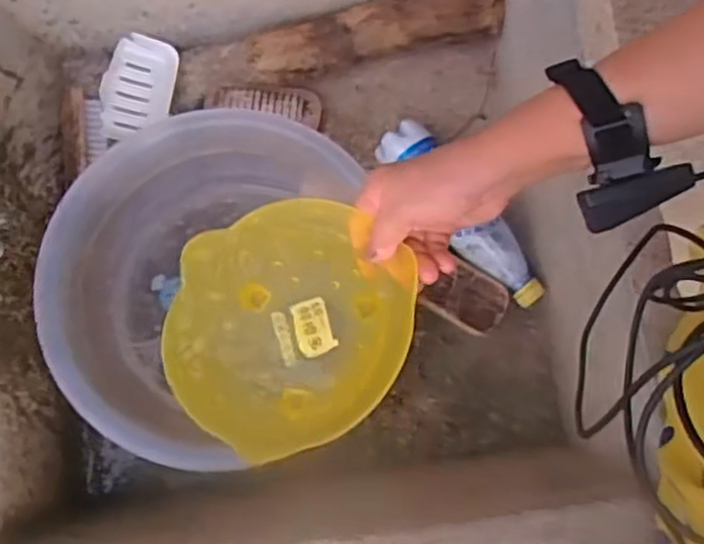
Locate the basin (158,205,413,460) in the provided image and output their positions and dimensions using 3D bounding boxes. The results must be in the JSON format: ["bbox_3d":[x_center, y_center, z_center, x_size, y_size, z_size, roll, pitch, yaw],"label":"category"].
[{"bbox_3d":[-0.047,0.039,0.563,0.170,0.057,0.181,0,77,0],"label":"basin"}]

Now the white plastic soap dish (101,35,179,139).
[{"bbox_3d":[-0.242,-0.206,0.857,0.076,0.025,0.118,9,86,-12],"label":"white plastic soap dish"}]

